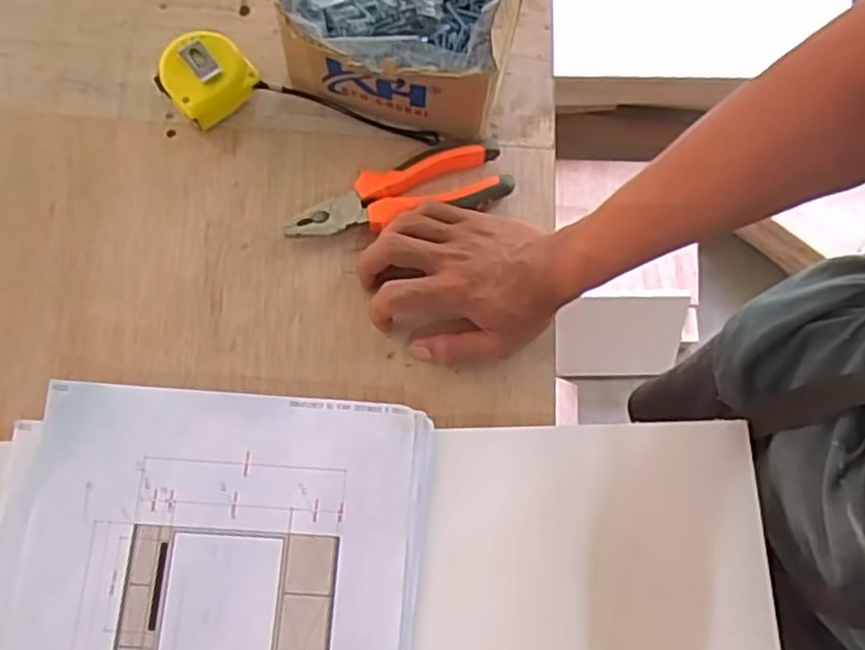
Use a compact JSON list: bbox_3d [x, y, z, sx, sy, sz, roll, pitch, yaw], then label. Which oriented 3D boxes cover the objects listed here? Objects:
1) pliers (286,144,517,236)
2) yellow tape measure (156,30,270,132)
[{"bbox_3d":[-0.027,-0.102,0.540,0.170,0.027,0.056,-14,76,-7],"label":"pliers"},{"bbox_3d":[-0.178,-0.195,0.557,0.068,0.035,0.069,-40,79,-12],"label":"yellow tape measure"}]

